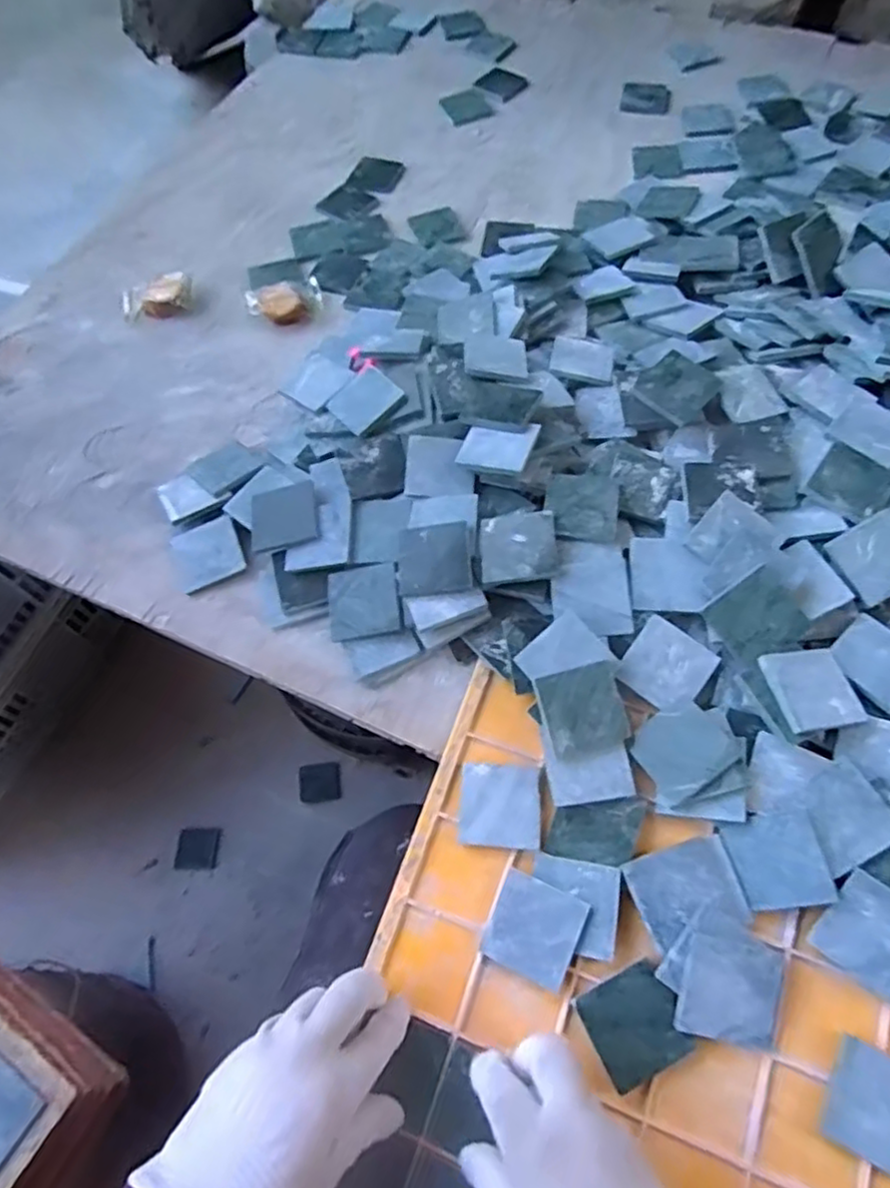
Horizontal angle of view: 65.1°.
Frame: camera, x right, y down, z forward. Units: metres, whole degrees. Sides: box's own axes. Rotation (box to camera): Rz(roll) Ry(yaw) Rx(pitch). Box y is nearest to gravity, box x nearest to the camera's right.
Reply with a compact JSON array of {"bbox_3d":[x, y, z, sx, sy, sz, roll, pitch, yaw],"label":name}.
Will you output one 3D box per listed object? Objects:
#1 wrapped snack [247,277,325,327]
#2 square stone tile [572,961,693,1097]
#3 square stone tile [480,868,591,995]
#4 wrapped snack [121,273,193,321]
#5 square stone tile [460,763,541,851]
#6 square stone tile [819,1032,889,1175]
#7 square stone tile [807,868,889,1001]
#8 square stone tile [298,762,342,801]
[{"bbox_3d":[-0.152,-0.278,0.663,0.069,0.016,0.054,-18,64,-6],"label":"wrapped snack"},{"bbox_3d":[0.103,0.232,0.375,0.049,0.005,0.048,-28,64,-2],"label":"square stone tile"},{"bbox_3d":[0.051,0.191,0.397,0.048,0.010,0.050,22,67,14],"label":"square stone tile"},{"bbox_3d":[-0.284,-0.291,0.685,0.070,0.020,0.043,-14,63,-4],"label":"wrapped snack"},{"bbox_3d":[0.034,0.130,0.429,0.048,0.005,0.049,3,63,5],"label":"square stone tile"},{"bbox_3d":[0.219,0.257,0.349,0.047,0.011,0.049,22,67,14],"label":"square stone tile"},{"bbox_3d":[0.230,0.182,0.370,0.050,0.005,0.049,33,98,25],"label":"square stone tile"},{"bbox_3d":[-0.169,0.257,0.949,0.057,0.006,0.050,-6,63,0],"label":"square stone tile"}]

